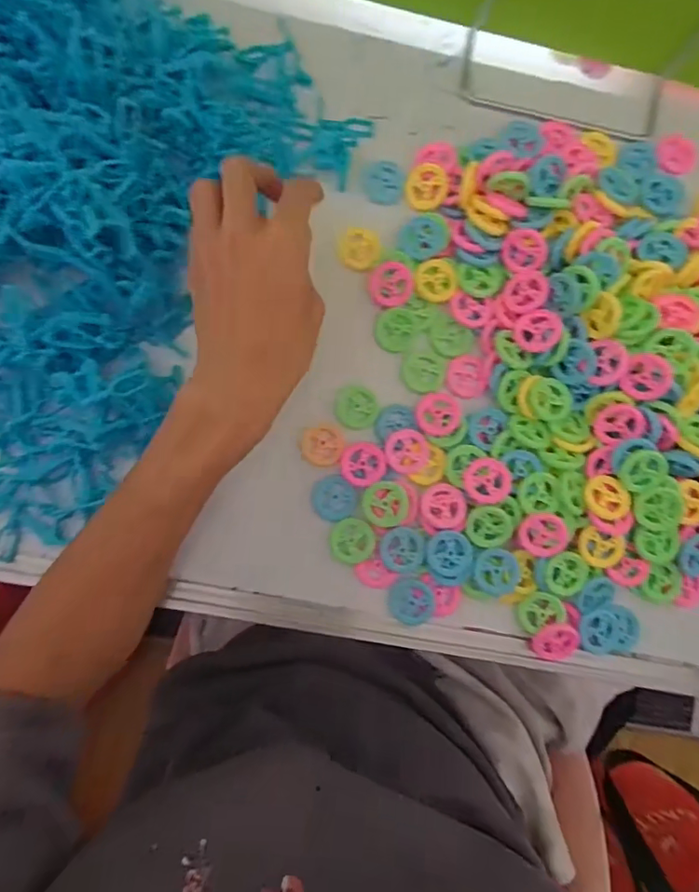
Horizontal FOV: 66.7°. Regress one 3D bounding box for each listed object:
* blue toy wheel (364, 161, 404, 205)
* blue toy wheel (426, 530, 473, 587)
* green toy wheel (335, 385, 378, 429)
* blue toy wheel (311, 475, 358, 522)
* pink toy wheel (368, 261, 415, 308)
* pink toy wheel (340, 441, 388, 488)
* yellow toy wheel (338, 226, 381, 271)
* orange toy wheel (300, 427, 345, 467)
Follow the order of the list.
[{"bbox_3d":[0.025,-0.185,0.375,0.028,0.011,0.028,0,86,-4],"label":"blue toy wheel"},{"bbox_3d":[0.065,0.073,0.348,0.030,0.006,0.034,20,85,-3],"label":"blue toy wheel"},{"bbox_3d":[0.005,-0.026,0.358,0.028,0.005,0.028,0,86,-4],"label":"green toy wheel"},{"bbox_3d":[-0.010,0.035,0.355,0.029,0.005,0.030,0,86,-4],"label":"blue toy wheel"},{"bbox_3d":[0.029,-0.110,0.361,0.030,0.004,0.030,0,86,-4],"label":"pink toy wheel"},{"bbox_3d":[0.010,0.012,0.354,0.029,0.005,0.029,5,86,-4],"label":"pink toy wheel"},{"bbox_3d":[0.007,-0.137,0.370,0.028,0.007,0.030,0,86,-4],"label":"yellow toy wheel"},{"bbox_3d":[-0.018,0.000,0.356,0.028,0.004,0.026,0,86,-4],"label":"orange toy wheel"}]

